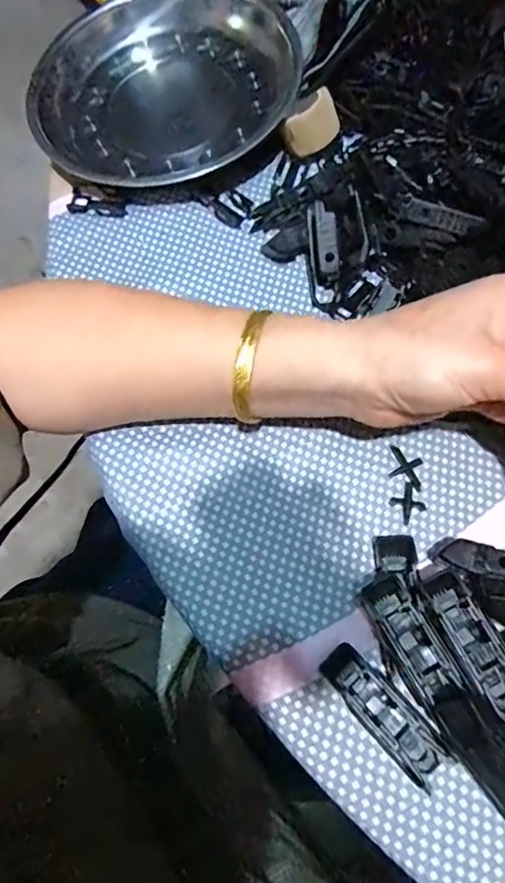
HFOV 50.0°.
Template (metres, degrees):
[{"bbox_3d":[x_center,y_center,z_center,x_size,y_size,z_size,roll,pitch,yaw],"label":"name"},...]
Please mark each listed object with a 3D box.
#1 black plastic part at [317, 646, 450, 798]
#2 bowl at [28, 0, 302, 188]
[{"bbox_3d":[0.060,0.123,0.247,0.021,0.013,0.065,-40,73,-13],"label":"black plastic part"},{"bbox_3d":[-0.065,-0.240,0.366,0.176,0.044,0.165,0,69,1],"label":"bowl"}]

